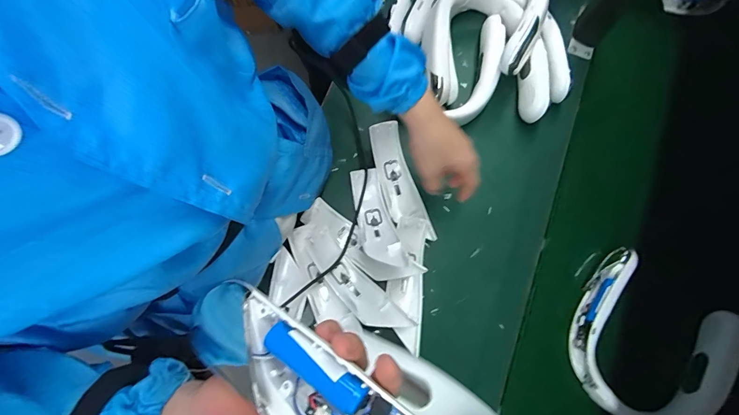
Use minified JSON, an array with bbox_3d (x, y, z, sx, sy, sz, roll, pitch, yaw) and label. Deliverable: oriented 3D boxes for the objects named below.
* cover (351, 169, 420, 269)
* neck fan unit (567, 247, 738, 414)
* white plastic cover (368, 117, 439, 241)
[{"bbox_3d":[0.009,0.019,0.512,0.051,0.037,0.167,-19,52,-4],"label":"cover"},{"bbox_3d":[0.377,0.188,0.490,0.189,0.054,0.197,28,79,7],"label":"neck fan unit"},{"bbox_3d":[0.042,-0.033,0.534,0.050,0.047,0.175,-18,78,-4],"label":"white plastic cover"}]

